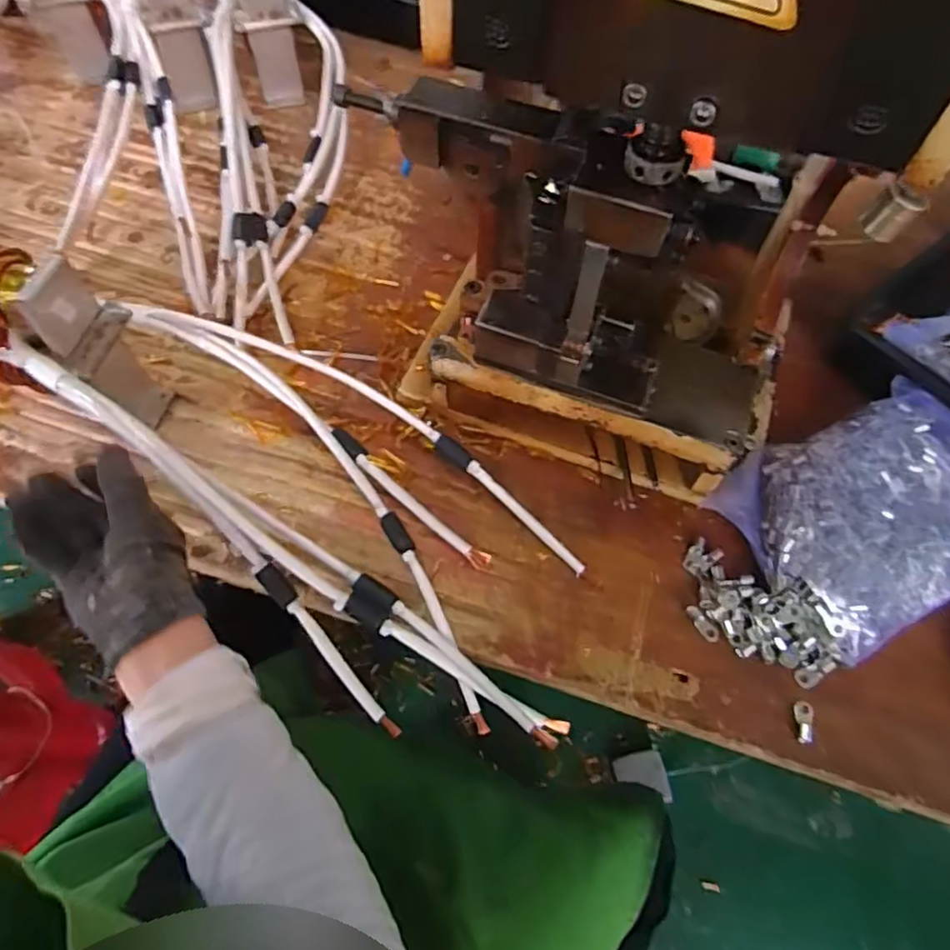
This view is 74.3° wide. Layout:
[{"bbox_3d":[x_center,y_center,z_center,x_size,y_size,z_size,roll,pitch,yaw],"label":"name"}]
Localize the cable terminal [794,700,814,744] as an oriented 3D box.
[{"bbox_3d":[0.226,0.170,0.430,0.012,0.006,0.029,16,61,7],"label":"cable terminal"}]

